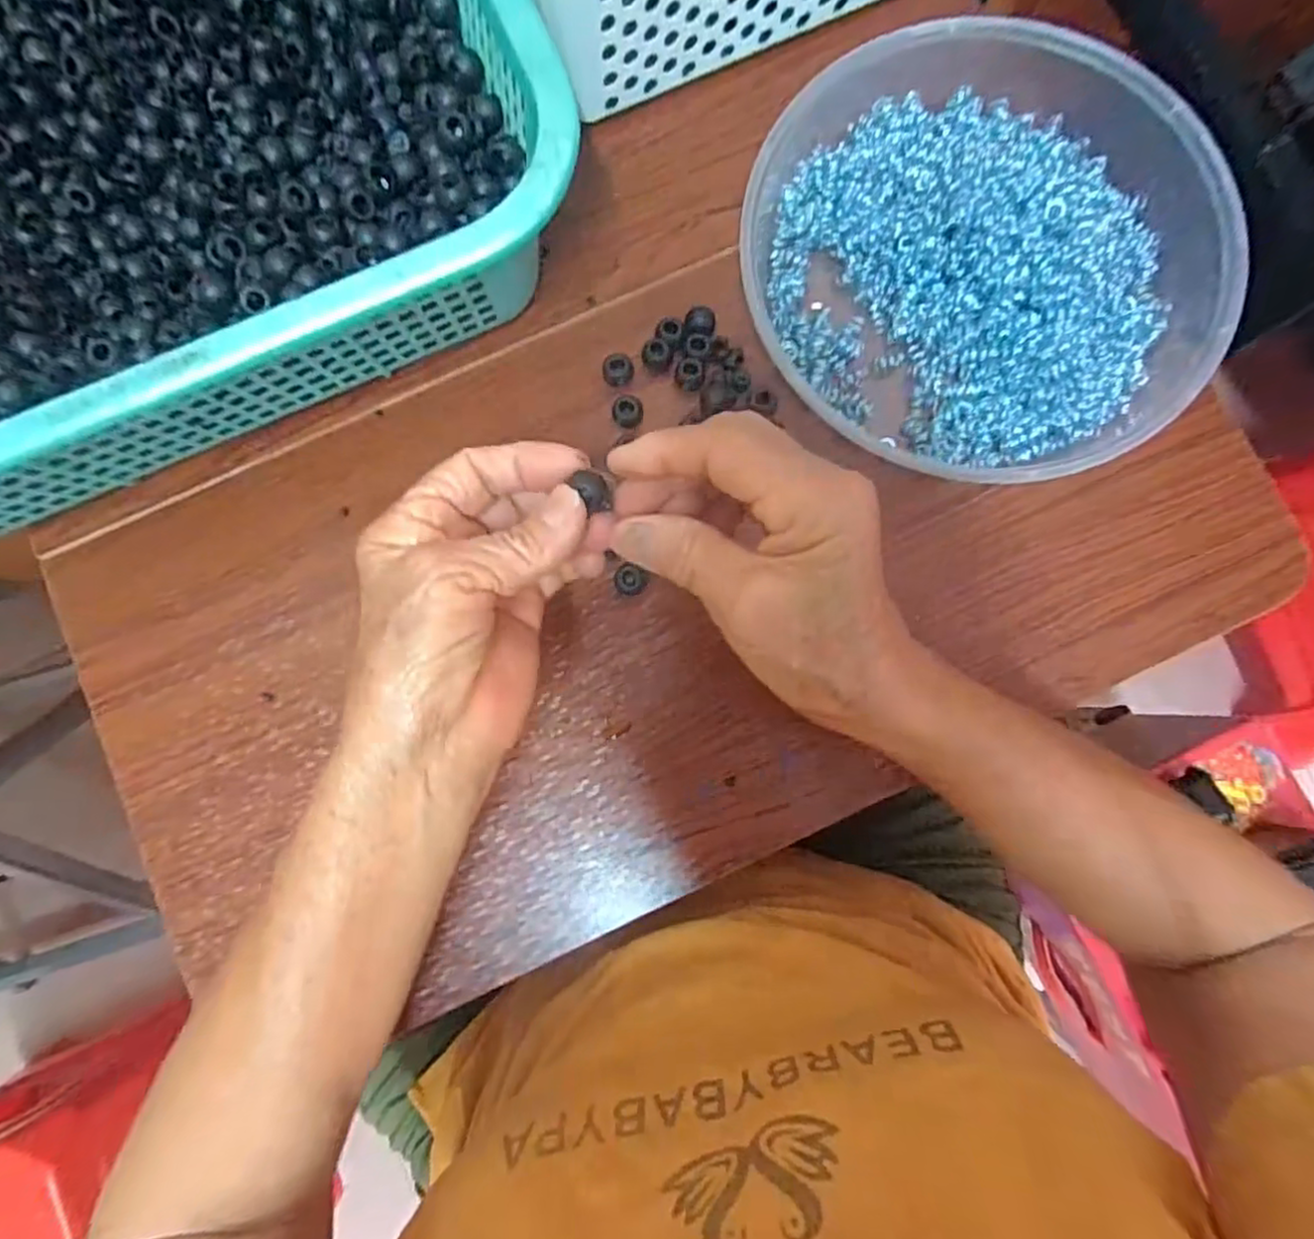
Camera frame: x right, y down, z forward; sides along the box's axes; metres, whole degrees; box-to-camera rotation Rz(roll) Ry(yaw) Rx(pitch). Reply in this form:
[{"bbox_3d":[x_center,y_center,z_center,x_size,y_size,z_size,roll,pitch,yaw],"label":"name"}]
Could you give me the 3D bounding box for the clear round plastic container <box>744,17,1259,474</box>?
[{"bbox_3d":[0.160,-0.182,0.324,0.219,0.040,0.203,0,83,0],"label":"clear round plastic container"}]

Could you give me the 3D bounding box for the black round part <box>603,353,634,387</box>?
[{"bbox_3d":[-0.019,-0.126,0.338,0.016,0.012,0.012,0,83,0],"label":"black round part"}]

